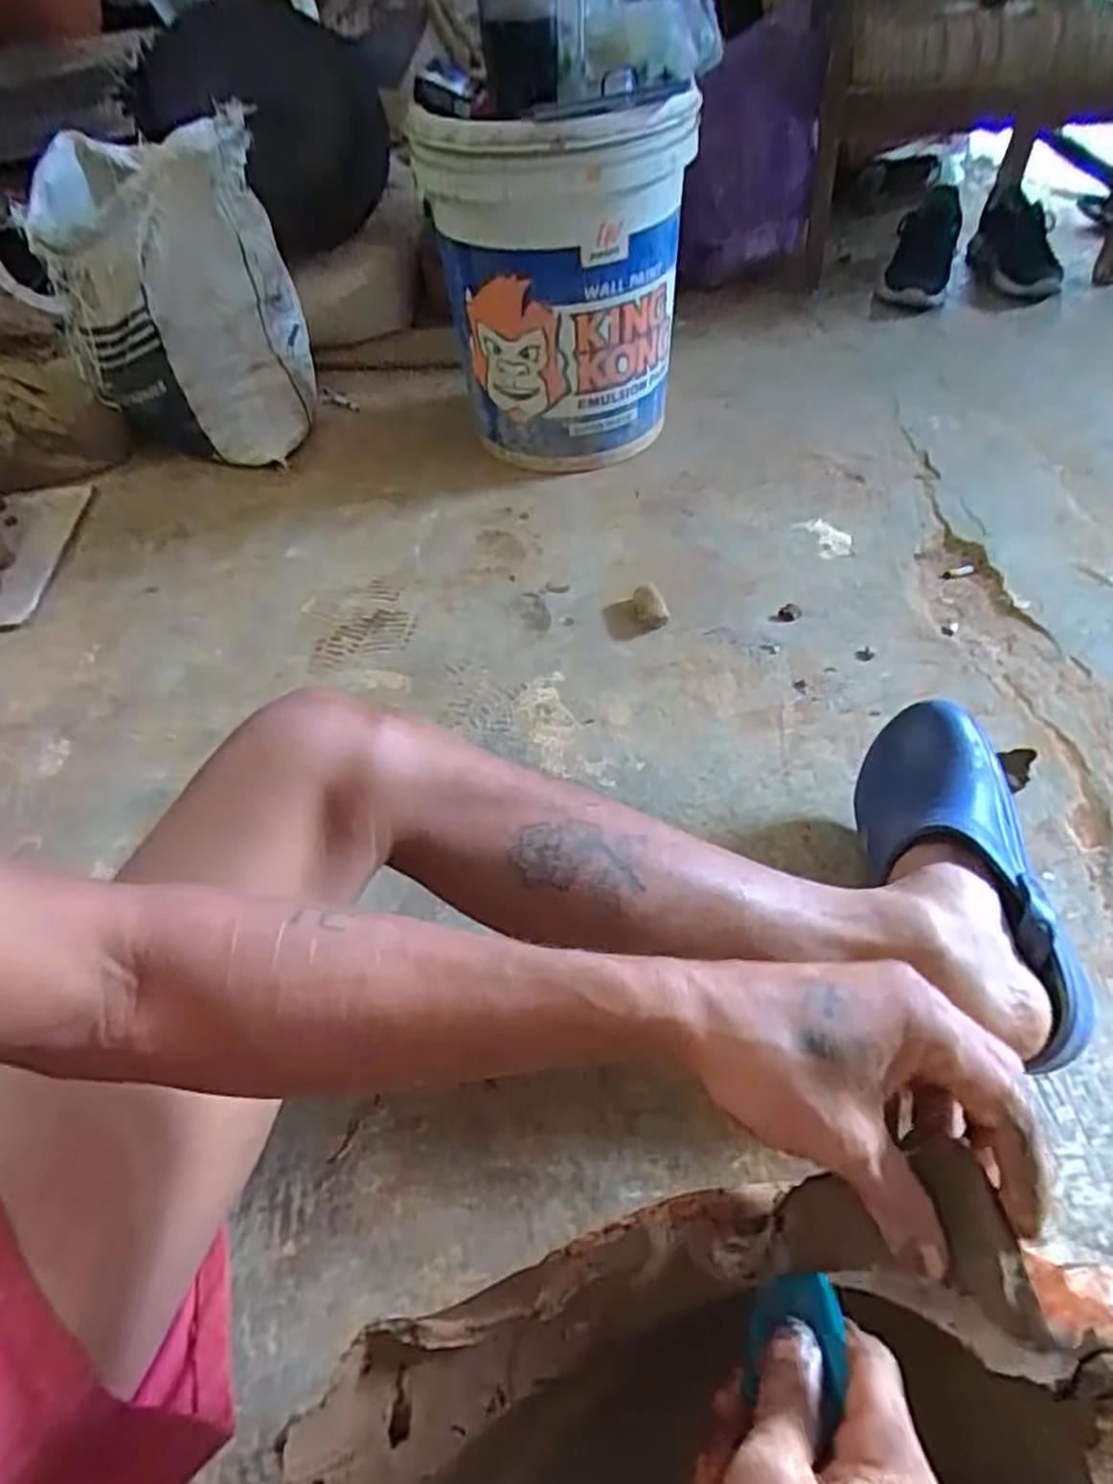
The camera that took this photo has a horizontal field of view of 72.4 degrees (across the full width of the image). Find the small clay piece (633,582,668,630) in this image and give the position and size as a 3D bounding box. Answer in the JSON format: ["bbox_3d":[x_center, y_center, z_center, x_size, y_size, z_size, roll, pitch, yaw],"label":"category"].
[{"bbox_3d":[0.098,-0.146,0.813,0.029,0.023,0.055,-15,51,-7],"label":"small clay piece"}]

